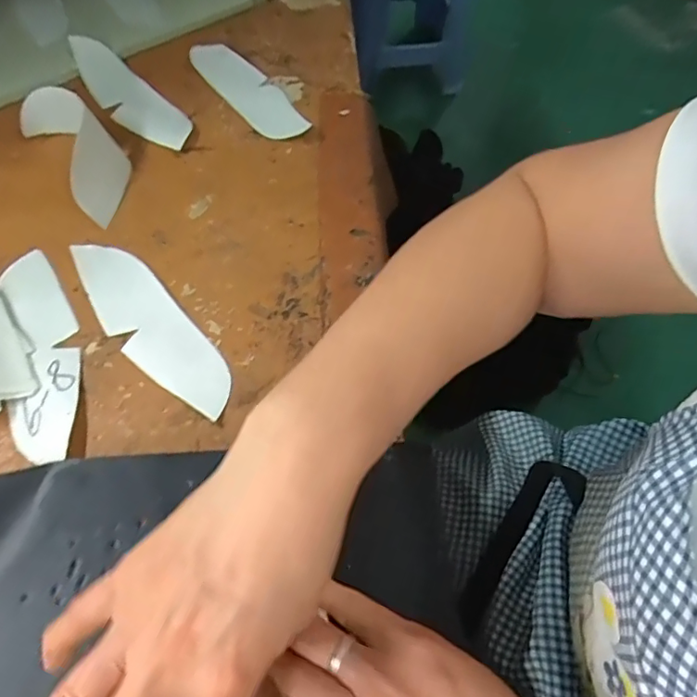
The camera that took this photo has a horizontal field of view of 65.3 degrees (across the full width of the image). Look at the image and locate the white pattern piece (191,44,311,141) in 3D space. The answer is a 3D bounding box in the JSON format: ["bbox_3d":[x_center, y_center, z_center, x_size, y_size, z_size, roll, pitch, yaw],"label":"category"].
[{"bbox_3d":[-0.109,-0.286,0.600,0.056,0.012,0.189,-31,65,-20],"label":"white pattern piece"}]

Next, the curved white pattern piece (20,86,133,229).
[{"bbox_3d":[-0.248,-0.191,0.507,0.063,0.050,0.152,-33,66,-21],"label":"curved white pattern piece"}]

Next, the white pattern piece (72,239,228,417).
[{"bbox_3d":[-0.161,-0.020,0.442,0.055,0.005,0.197,-37,68,-22],"label":"white pattern piece"}]

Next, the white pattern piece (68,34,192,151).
[{"bbox_3d":[-0.238,-0.280,0.590,0.058,0.026,0.199,-37,67,-23],"label":"white pattern piece"}]

